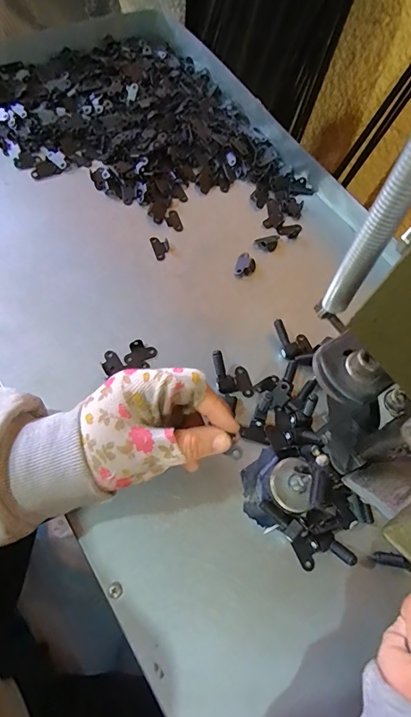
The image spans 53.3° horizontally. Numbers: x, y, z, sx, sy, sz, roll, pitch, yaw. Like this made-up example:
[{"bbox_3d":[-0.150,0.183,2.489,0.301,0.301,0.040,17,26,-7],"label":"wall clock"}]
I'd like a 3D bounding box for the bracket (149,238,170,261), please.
[{"bbox_3d":[-0.046,-0.115,0.422,0.018,0.004,0.028,-16,68,-14],"label":"bracket"}]

